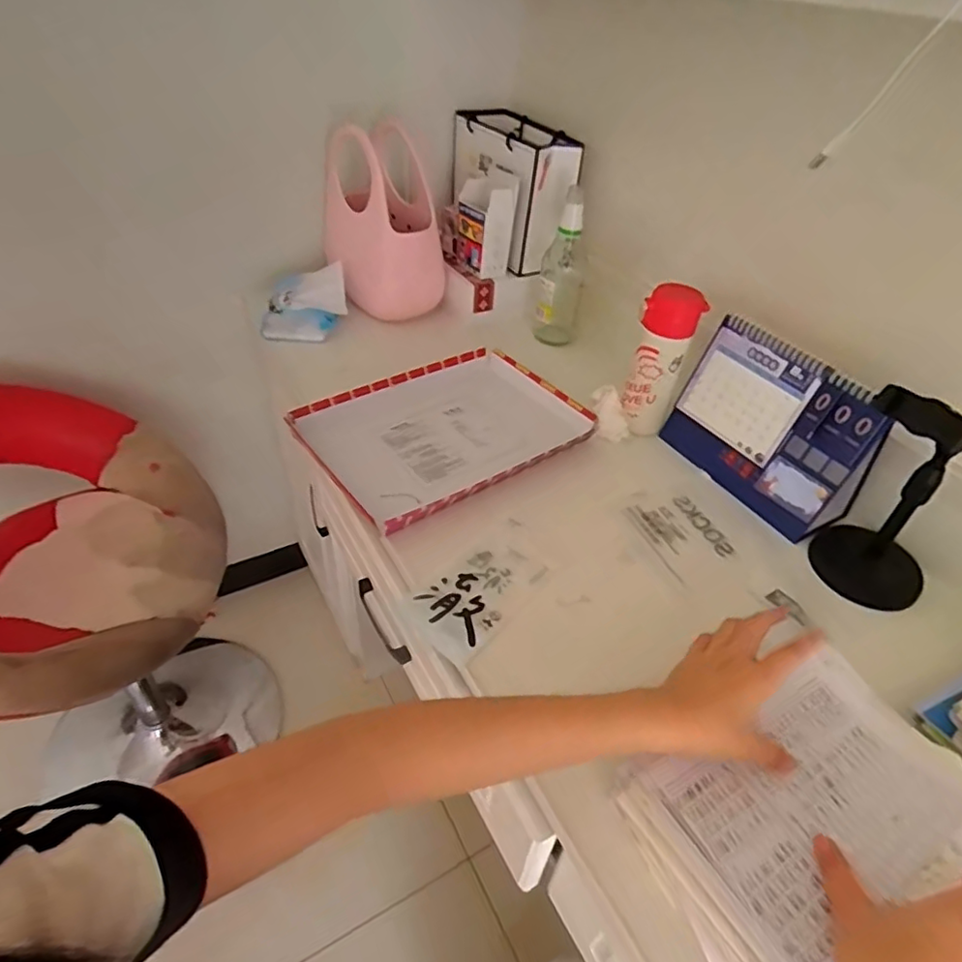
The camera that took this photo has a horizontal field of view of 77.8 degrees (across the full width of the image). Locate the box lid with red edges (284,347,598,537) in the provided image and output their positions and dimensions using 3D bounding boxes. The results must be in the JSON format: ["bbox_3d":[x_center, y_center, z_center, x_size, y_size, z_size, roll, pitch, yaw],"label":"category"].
[{"bbox_3d":[-0.047,-0.073,0.788,0.343,0.031,0.242,-25,50,-29],"label":"box lid with red edges"}]

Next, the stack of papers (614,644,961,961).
[{"bbox_3d":[0.262,0.275,0.385,0.236,0.065,0.298,-17,46,-22],"label":"stack of papers"}]

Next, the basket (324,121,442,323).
[{"bbox_3d":[-0.166,-0.424,0.977,0.175,0.253,0.204,-9,44,-15],"label":"basket"}]

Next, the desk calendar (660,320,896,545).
[{"bbox_3d":[0.346,-0.067,0.712,0.092,0.170,0.219,-19,47,-25],"label":"desk calendar"}]

